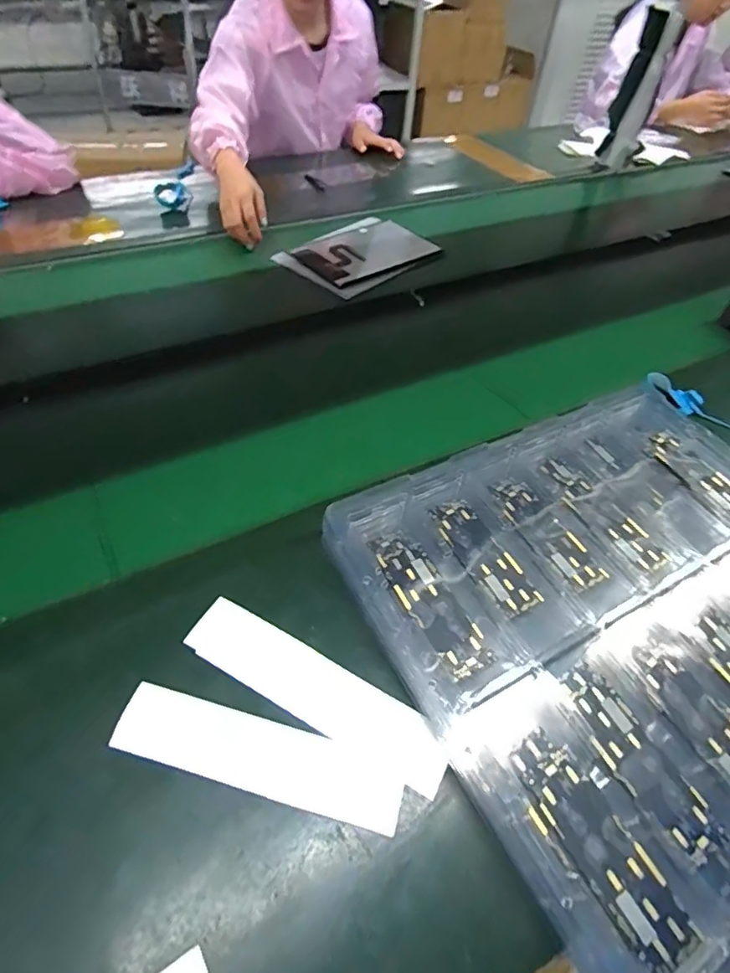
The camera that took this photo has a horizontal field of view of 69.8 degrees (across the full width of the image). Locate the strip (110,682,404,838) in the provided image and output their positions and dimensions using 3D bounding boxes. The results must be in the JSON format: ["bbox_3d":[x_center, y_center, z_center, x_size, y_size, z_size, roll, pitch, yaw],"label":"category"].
[{"bbox_3d":[-0.079,0.199,0.388,0.213,0.005,0.049,14,49,7],"label":"strip"}]

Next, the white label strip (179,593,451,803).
[{"bbox_3d":[-0.040,0.163,0.424,0.228,0.009,0.052,25,52,16],"label":"white label strip"}]

